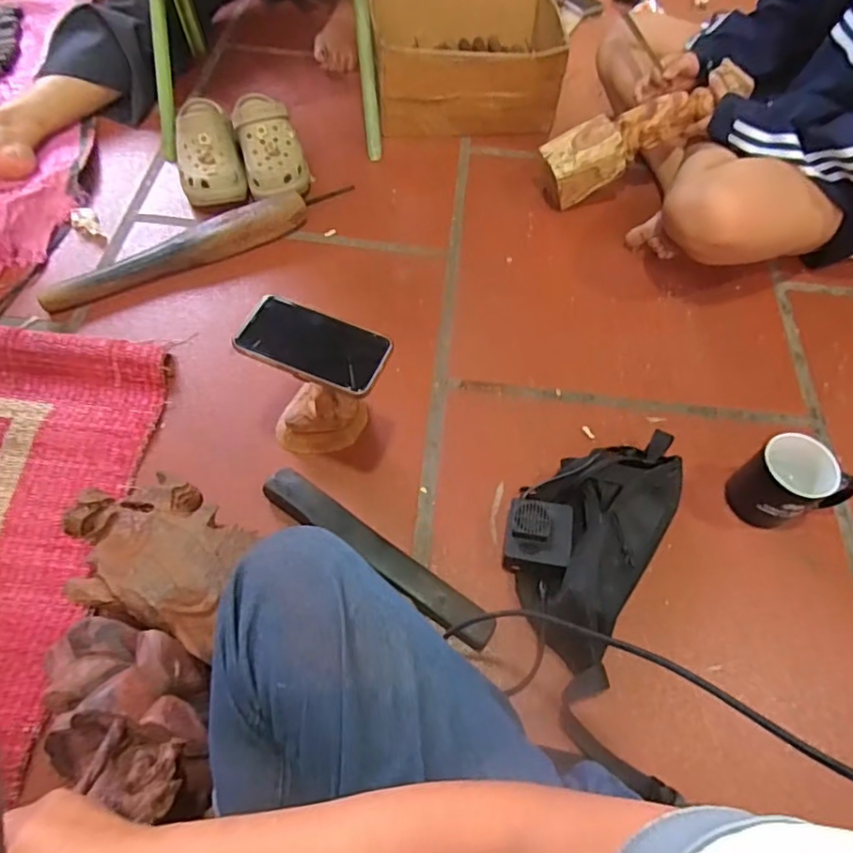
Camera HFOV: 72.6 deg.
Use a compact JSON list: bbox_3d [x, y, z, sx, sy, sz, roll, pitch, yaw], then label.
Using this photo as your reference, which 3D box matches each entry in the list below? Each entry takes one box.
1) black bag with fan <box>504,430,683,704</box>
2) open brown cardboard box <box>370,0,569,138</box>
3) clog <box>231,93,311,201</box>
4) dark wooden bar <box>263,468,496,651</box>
[{"bbox_3d":[0.181,0.112,0.656,0.159,0.077,0.310,25,62,11],"label":"black bag with fan"},{"bbox_3d":[0.069,-0.654,1.054,0.320,0.163,0.256,-4,61,-5],"label":"open brown cardboard box"},{"bbox_3d":[-0.255,-0.456,0.948,0.103,0.106,0.223,-13,61,-11],"label":"clog"},{"bbox_3d":[-0.058,0.144,0.656,0.304,0.039,0.042,33,68,14],"label":"dark wooden bar"}]

